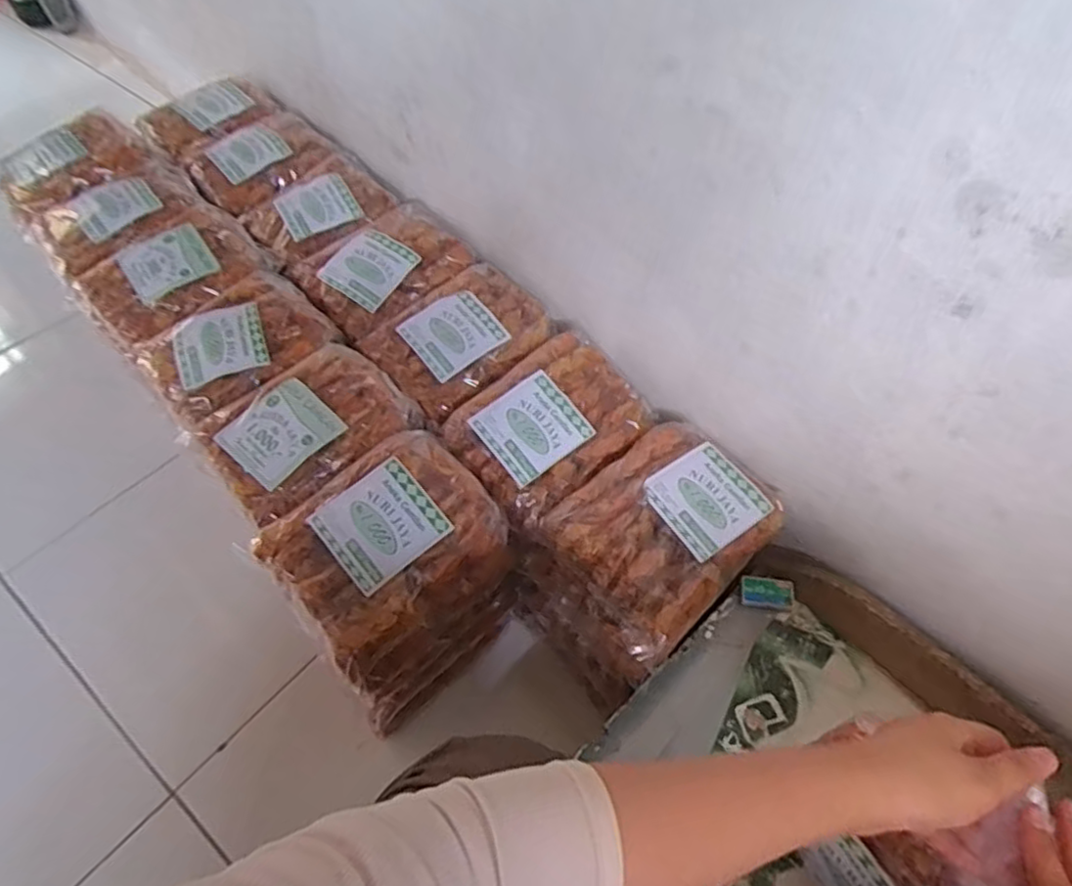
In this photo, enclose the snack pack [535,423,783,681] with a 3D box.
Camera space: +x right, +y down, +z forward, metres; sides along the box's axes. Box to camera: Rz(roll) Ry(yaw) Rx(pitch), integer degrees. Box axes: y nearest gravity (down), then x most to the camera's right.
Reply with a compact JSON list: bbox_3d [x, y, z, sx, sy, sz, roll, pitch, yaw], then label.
[{"bbox_3d":[0.128,0.090,0.672,0.204,0.096,0.164,-38,64,-26],"label":"snack pack"}]

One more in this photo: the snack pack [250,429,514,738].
[{"bbox_3d":[-0.146,0.141,0.696,0.192,0.245,0.151,-37,63,-26],"label":"snack pack"}]

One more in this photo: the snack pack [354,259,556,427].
[{"bbox_3d":[-0.091,-0.129,0.790,0.170,0.040,0.194,39,61,23],"label":"snack pack"}]

